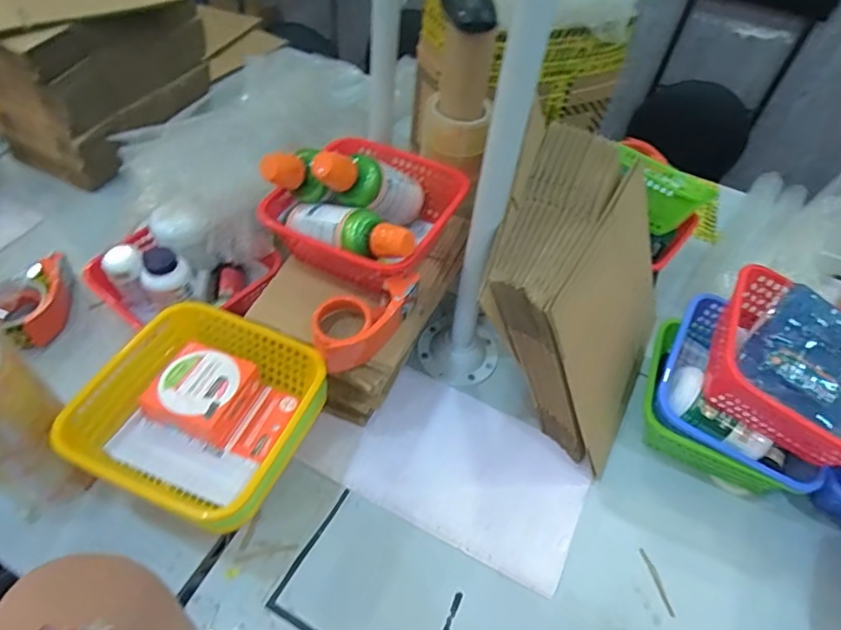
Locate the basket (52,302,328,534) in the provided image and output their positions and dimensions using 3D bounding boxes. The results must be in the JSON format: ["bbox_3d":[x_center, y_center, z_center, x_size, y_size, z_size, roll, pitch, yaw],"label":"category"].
[{"bbox_3d":[-0.248,0.115,0.615,0.223,0.084,0.225,19,51,10],"label":"basket"}]

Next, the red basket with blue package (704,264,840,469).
[{"bbox_3d":[0.489,0.067,0.672,0.246,0.090,0.211,32,61,7],"label":"red basket with blue package"}]

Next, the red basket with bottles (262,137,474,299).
[{"bbox_3d":[-0.062,-0.164,0.711,0.219,0.135,0.229,26,52,15],"label":"red basket with bottles"}]

